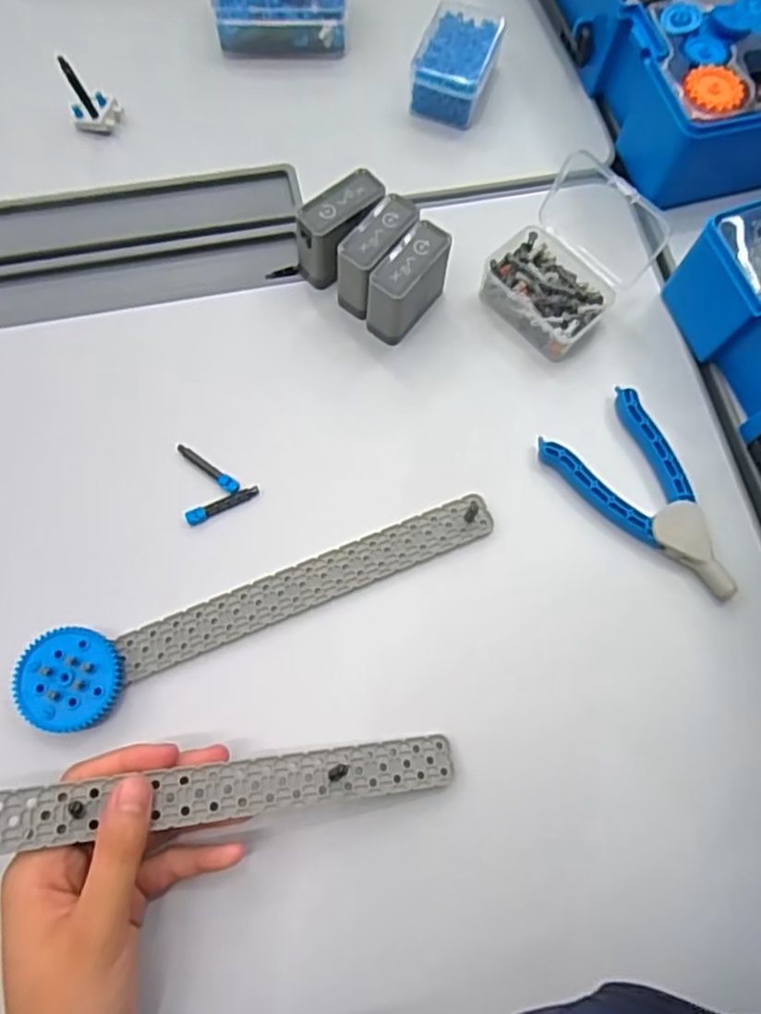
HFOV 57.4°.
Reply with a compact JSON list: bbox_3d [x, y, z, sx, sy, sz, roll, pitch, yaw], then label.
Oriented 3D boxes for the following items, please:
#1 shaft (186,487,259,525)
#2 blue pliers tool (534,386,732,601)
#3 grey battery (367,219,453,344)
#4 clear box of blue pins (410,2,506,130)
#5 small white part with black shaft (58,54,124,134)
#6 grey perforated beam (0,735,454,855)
[{"bbox_3d":[-0.090,-0.001,0.398,0.042,0.007,0.008,-24,75,-9],"label":"shaft"},{"bbox_3d":[0.157,-0.002,0.404,0.066,0.014,0.128,-33,77,-11],"label":"blue pliers tool"},{"bbox_3d":[0.017,-0.134,0.421,0.025,0.051,0.056,39,76,10],"label":"grey battery"},{"bbox_3d":[0.053,-0.311,0.489,0.050,0.032,0.079,17,73,4],"label":"clear box of blue pins"},{"bbox_3d":[-0.191,-0.270,0.458,0.030,0.037,0.022,2,73,-1],"label":"small white part with black shaft"},{"bbox_3d":[-0.083,0.132,0.318,0.248,0.006,0.025,-1,72,-18],"label":"grey perforated beam"}]

